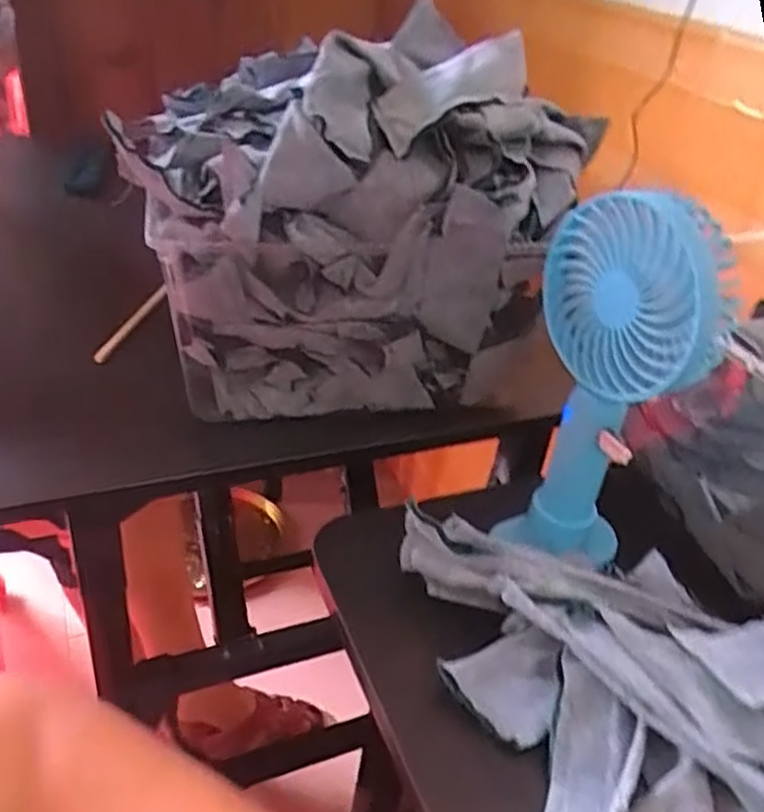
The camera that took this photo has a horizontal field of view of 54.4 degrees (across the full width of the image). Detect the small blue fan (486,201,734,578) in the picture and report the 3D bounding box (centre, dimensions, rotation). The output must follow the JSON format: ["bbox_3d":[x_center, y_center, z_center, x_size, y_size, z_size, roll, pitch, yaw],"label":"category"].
[{"bbox_3d":[0.124,-0.004,0.406,0.042,0.218,0.091,-12,38,-27],"label":"small blue fan"}]

